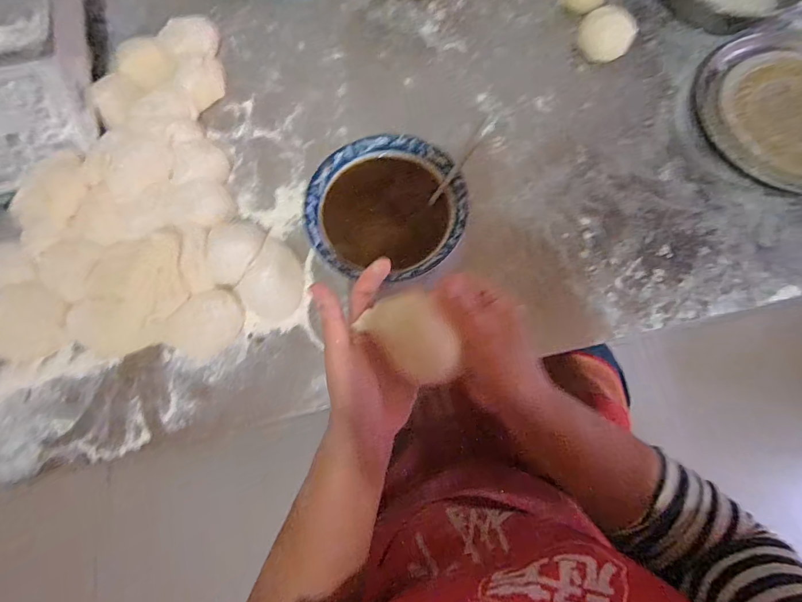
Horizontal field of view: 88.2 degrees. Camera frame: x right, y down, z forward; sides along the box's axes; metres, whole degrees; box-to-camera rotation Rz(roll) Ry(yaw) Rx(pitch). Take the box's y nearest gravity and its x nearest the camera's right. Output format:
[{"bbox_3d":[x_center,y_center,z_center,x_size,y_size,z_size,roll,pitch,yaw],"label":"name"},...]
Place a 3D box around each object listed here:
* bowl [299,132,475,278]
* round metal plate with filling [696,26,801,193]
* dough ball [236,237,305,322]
[{"bbox_3d":[-0.015,-0.097,0.471,0.168,0.056,0.168,0,75,2],"label":"bowl"},{"bbox_3d":[0.488,-0.239,0.502,0.226,0.032,0.235,0,75,2],"label":"round metal plate with filling"},{"bbox_3d":[-0.140,-0.021,0.466,0.062,0.033,0.081,32,78,10],"label":"dough ball"}]

